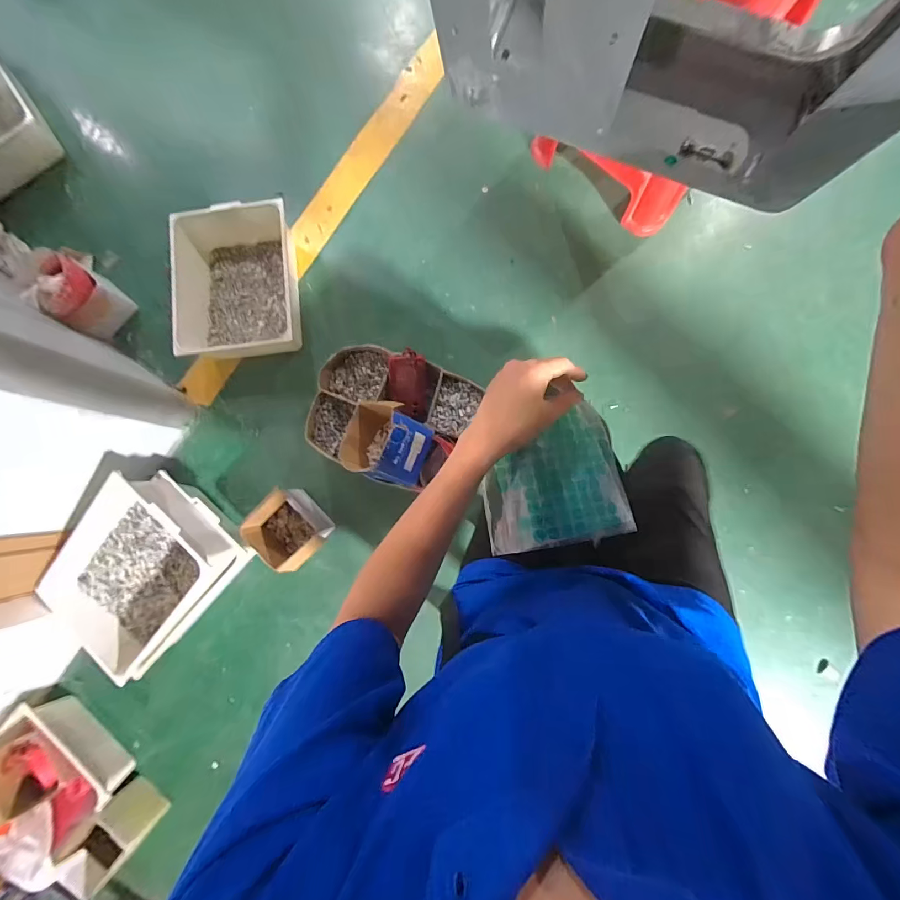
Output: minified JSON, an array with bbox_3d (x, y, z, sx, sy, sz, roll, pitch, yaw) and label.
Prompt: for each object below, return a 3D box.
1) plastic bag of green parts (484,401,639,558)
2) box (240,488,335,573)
[{"bbox_3d":[0.100,0.029,0.398,0.136,0.041,0.122,-11,83,2],"label":"plastic bag of green parts"},{"bbox_3d":[-0.373,0.183,0.944,0.150,0.102,0.175,-37,83,-1],"label":"box"}]

